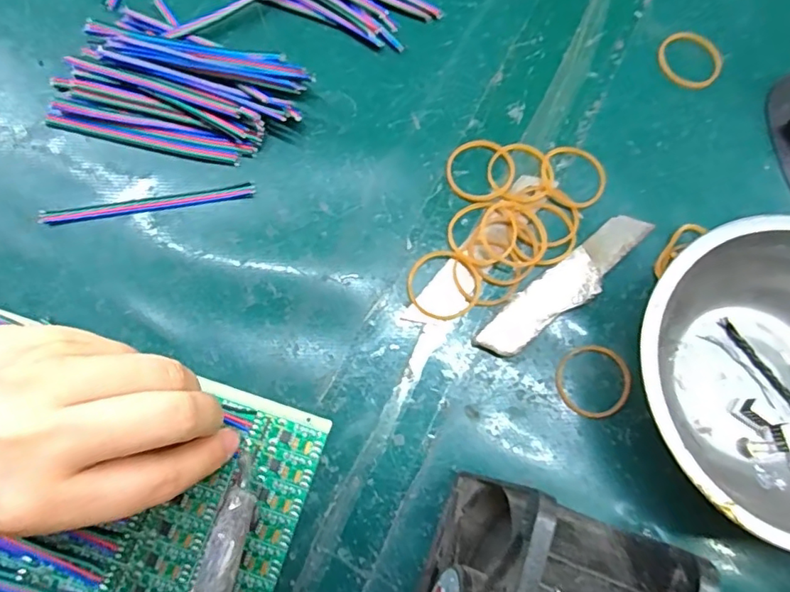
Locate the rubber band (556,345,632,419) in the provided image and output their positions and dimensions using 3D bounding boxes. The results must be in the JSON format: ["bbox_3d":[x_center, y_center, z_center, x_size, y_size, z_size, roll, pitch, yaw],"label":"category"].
[{"bbox_3d":[0.089,0.038,0.236,0.033,0.004,0.031,0,75,-1],"label":"rubber band"}]

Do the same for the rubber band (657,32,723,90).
[{"bbox_3d":[0.159,-0.127,0.284,0.032,0.004,0.033,0,75,-1],"label":"rubber band"}]

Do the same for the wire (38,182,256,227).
[{"bbox_3d":[-0.117,-0.044,0.254,0.098,0.004,0.009,-10,75,-4],"label":"wire"}]

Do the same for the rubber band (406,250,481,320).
[{"bbox_3d":[0.022,-0.005,0.245,0.033,0.004,0.032,0,75,-1],"label":"rubber band"}]

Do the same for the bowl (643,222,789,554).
[{"bbox_3d":[0.161,0.035,0.220,0.113,0.038,0.121,0,75,-1],"label":"bowl"}]

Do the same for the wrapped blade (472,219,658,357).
[{"bbox_3d":[0.080,-0.005,0.246,0.100,0.006,0.021,-37,79,-11],"label":"wrapped blade"}]

